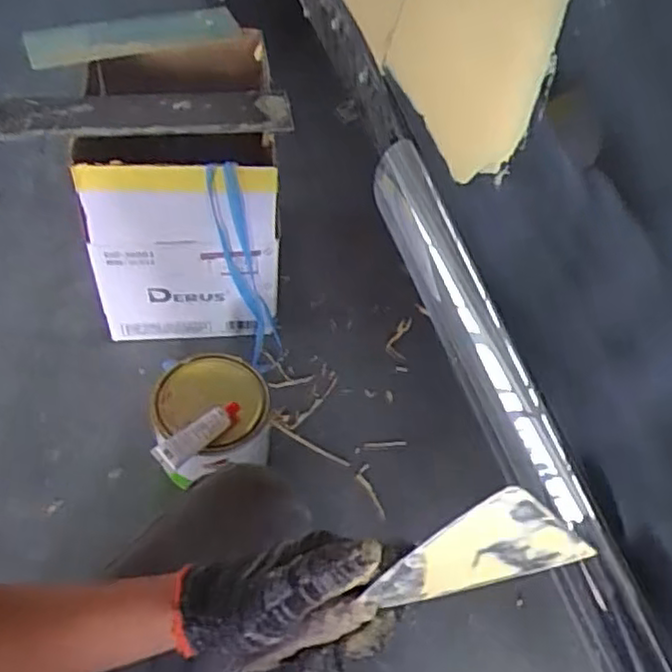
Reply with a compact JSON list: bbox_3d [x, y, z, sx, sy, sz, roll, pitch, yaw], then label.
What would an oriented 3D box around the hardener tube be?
[{"bbox_3d":[-0.179,0.131,0.921,0.121,0.027,0.039,-30,62,-25],"label":"hardener tube"}]

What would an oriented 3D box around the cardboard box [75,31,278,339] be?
[{"bbox_3d":[-0.246,-0.243,1.132,0.272,0.343,0.351,-3,54,-8],"label":"cardboard box"}]

